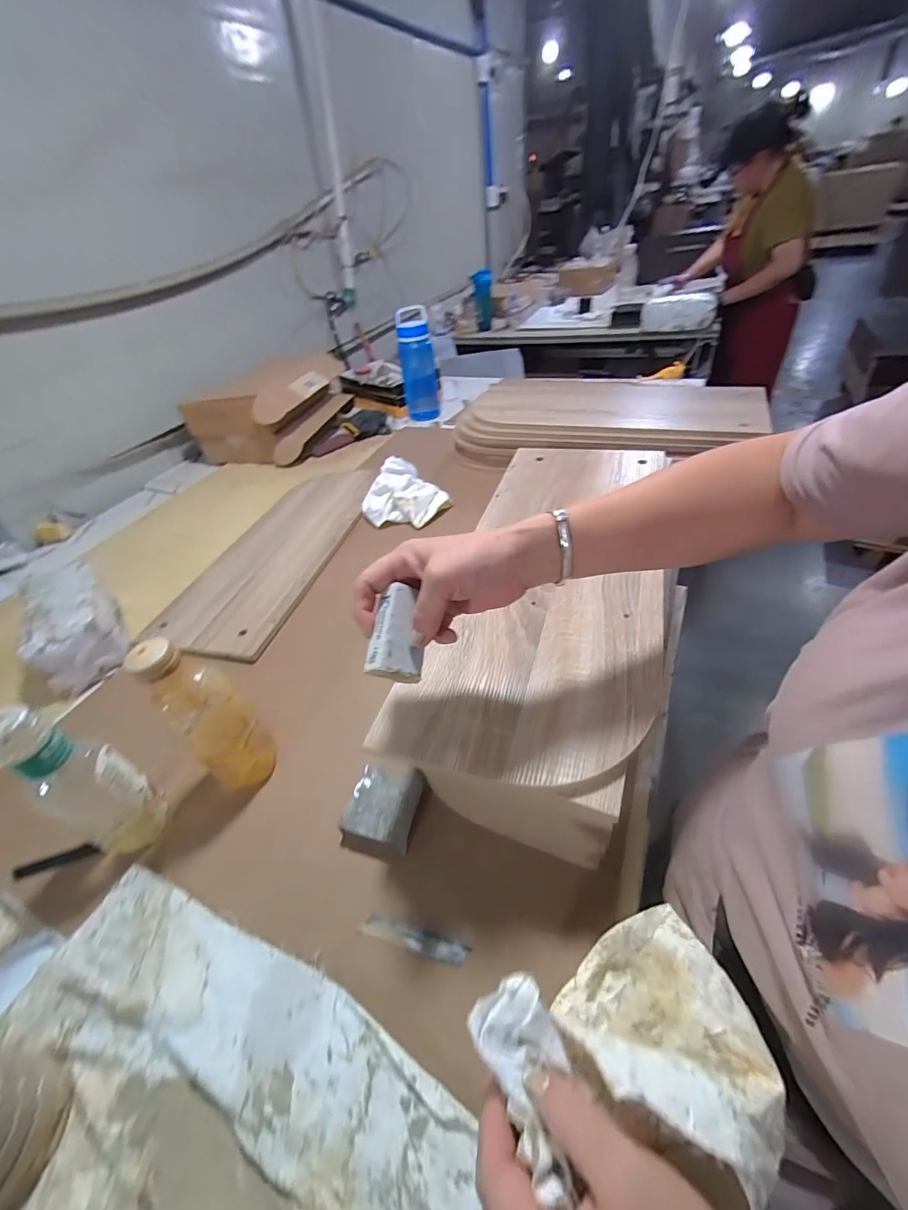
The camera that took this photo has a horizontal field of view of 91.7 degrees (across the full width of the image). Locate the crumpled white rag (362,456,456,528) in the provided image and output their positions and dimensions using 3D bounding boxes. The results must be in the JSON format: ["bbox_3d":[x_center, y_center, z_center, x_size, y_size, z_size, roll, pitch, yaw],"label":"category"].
[{"bbox_3d":[-0.092,-0.225,0.892,0.129,0.091,0.168,26,53,32],"label":"crumpled white rag"}]

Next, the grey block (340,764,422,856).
[{"bbox_3d":[-0.073,0.207,0.460,0.068,0.021,0.072,7,44,13],"label":"grey block"}]

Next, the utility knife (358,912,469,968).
[{"bbox_3d":[-0.035,0.290,0.383,0.094,0.004,0.018,7,44,13],"label":"utility knife"}]

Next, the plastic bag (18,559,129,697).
[{"bbox_3d":[-0.591,0.025,0.689,0.098,0.084,0.202,-33,48,-21],"label":"plastic bag"}]

